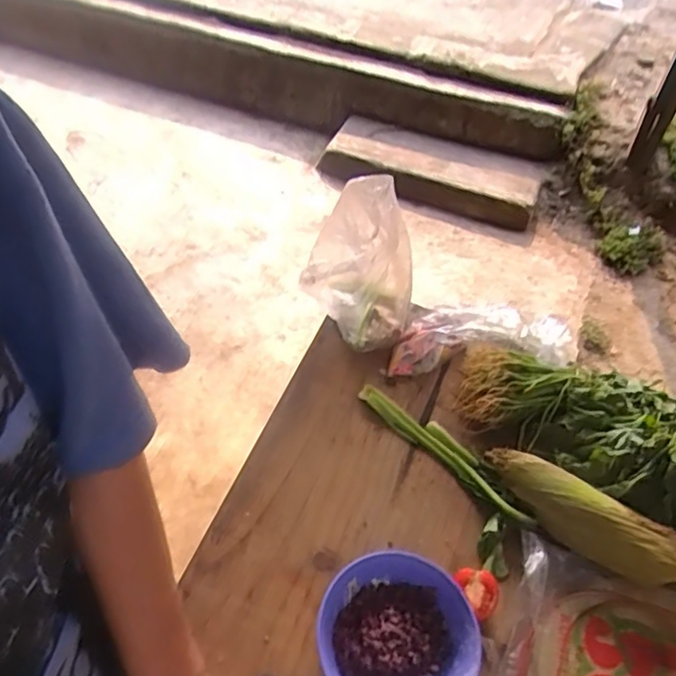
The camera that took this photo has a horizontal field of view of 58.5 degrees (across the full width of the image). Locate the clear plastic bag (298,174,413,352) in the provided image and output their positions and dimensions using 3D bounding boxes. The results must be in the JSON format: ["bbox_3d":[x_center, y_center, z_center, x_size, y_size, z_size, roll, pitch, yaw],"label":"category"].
[{"bbox_3d":[0.030,-0.096,0.773,0.140,0.152,0.147,9,48,2],"label":"clear plastic bag"}]

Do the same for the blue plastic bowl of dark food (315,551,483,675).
[{"bbox_3d":[0.053,0.282,0.560,0.142,0.047,0.141,3,48,-3],"label":"blue plastic bowl of dark food"}]

